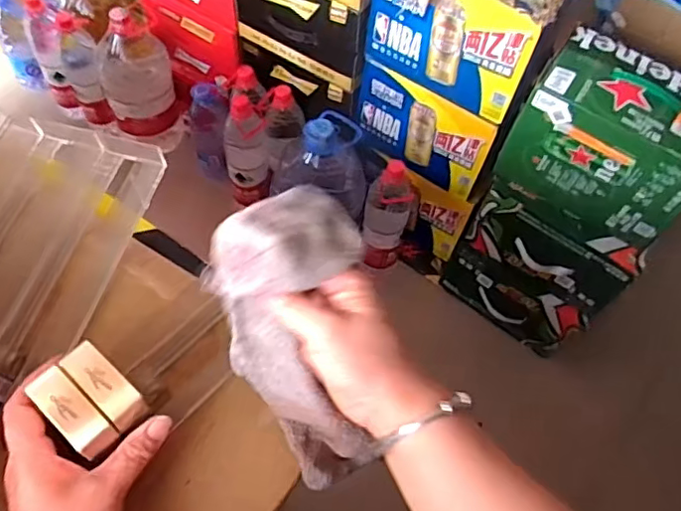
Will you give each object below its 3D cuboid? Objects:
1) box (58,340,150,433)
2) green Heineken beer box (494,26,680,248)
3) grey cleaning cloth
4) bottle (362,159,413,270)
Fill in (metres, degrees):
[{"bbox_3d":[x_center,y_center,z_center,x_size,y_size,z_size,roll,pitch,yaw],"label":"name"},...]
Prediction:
[{"bbox_3d":[-0.155,0.089,0.385,0.055,0.042,0.023,38,62,19],"label":"box"},{"bbox_3d":[0.426,-0.172,0.912,0.262,0.219,0.171,32,60,16],"label":"green Heineken beer box"},{"bbox_3d":[-0.022,0.080,0.410,0.096,0.234,0.070,-17,32,-15],"label":"grey cleaning cloth"},{"bbox_3d":[0.088,-0.071,1.137,0.085,0.258,0.083,2,57,-3],"label":"bottle"}]

